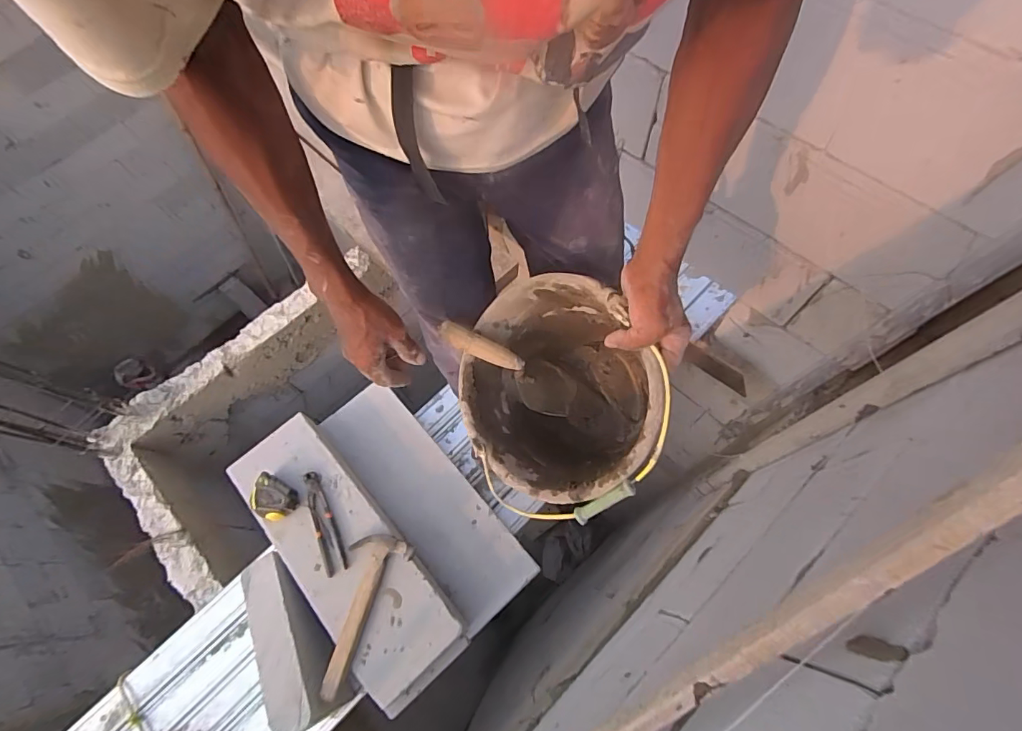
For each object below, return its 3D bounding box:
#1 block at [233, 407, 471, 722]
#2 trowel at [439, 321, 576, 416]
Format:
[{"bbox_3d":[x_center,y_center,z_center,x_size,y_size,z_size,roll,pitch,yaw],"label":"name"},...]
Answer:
[{"bbox_3d":[-0.351,0.372,0.974,0.212,0.073,0.593,-40,70,-14],"label":"block"},{"bbox_3d":[0.000,0.004,0.693,0.235,0.033,0.074,29,63,-33],"label":"trowel"}]

